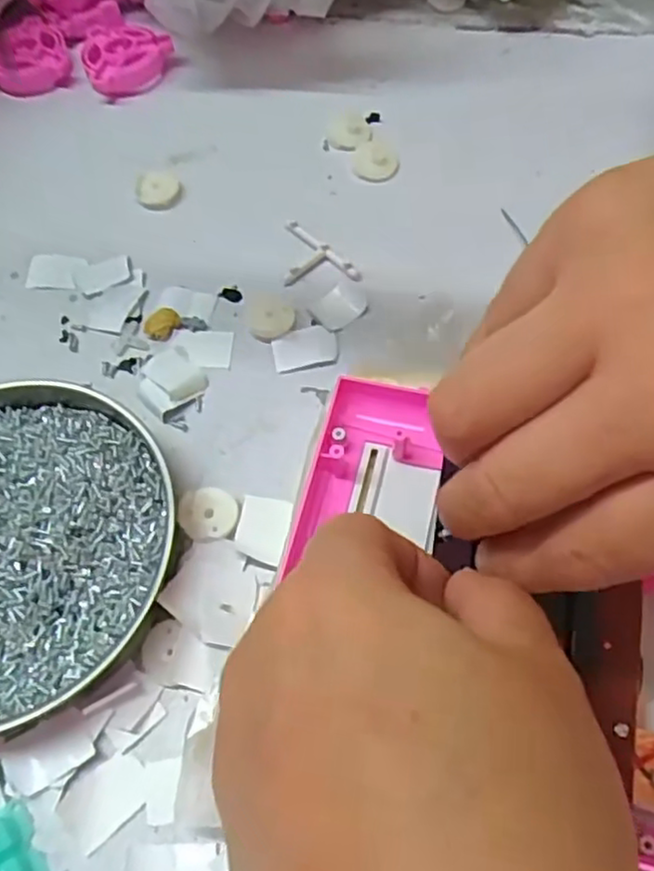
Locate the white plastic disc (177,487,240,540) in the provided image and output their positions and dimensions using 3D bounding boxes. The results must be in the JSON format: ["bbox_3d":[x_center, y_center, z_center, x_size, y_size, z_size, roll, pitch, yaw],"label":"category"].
[{"bbox_3d":[-0.048,0.031,0.278,0.023,0.005,0.022,-2,62,4],"label":"white plastic disc"}]

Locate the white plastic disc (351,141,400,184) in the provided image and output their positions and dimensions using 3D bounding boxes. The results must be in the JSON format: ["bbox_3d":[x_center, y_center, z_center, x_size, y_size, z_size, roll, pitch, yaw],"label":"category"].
[{"bbox_3d":[0.026,-0.147,0.368,0.025,0.008,0.025,-2,62,4],"label":"white plastic disc"}]

